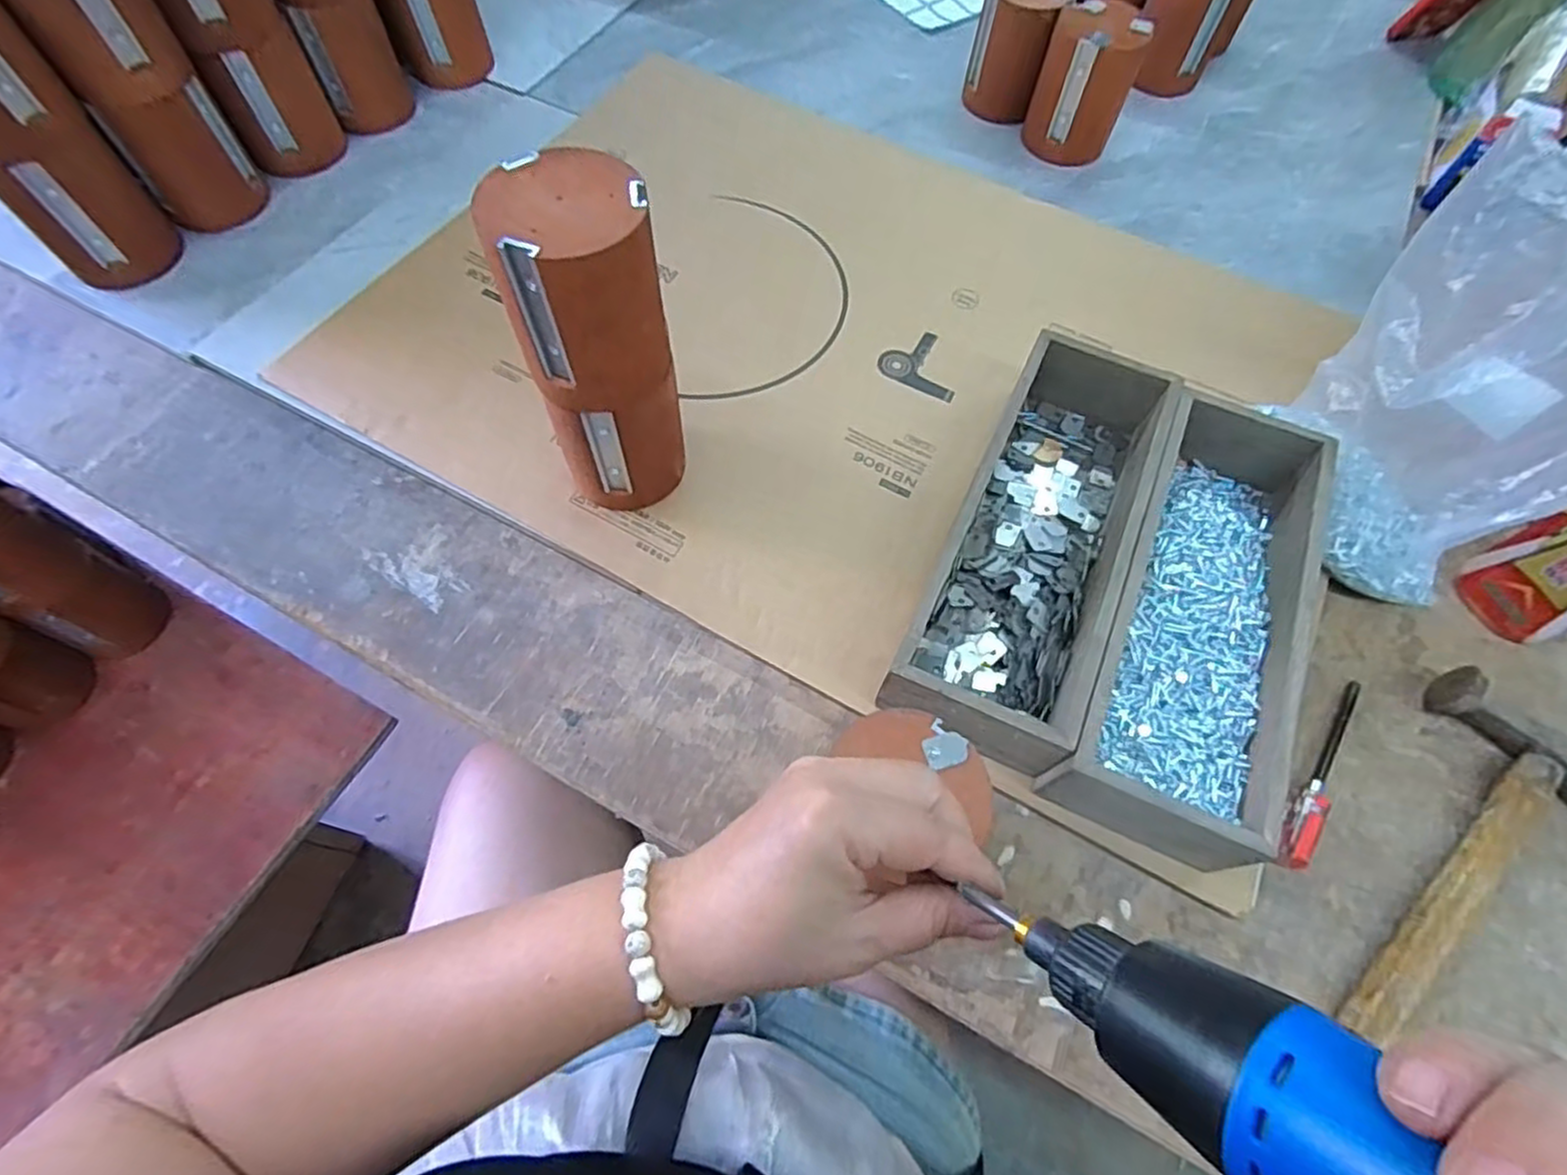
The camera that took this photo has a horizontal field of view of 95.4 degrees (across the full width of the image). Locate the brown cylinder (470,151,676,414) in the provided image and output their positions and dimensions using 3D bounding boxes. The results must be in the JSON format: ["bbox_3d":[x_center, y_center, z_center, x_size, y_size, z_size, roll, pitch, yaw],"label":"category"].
[{"bbox_3d":[-0.101,-0.153,0.364,0.076,0.096,0.077,1,64,-1],"label":"brown cylinder"}]

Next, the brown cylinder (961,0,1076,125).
[{"bbox_3d":[0.216,-0.505,0.668,0.073,0.099,0.077,26,66,10],"label":"brown cylinder"}]

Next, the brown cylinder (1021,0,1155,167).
[{"bbox_3d":[0.270,-0.452,0.642,0.079,0.101,0.078,22,65,9],"label":"brown cylinder"}]

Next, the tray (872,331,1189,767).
[{"bbox_3d":[0.159,-0.034,0.453,0.104,0.067,0.298,23,66,9],"label":"tray"}]

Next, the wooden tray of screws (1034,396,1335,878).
[{"bbox_3d":[0.247,0.012,0.434,0.100,0.076,0.290,23,66,9],"label":"wooden tray of screws"}]

